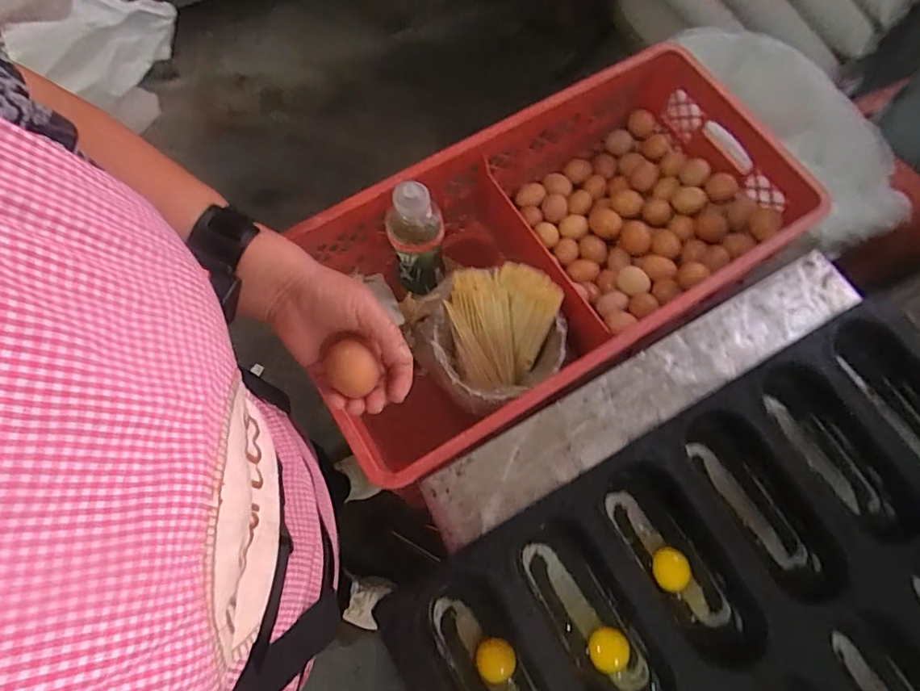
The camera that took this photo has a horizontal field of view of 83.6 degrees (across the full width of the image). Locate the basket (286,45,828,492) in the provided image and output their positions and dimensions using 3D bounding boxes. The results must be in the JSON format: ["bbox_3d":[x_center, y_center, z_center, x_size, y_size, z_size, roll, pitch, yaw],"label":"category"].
[{"bbox_3d":[0.123,-0.120,0.697,0.674,0.176,0.327,-32,76,-12],"label":"basket"}]

